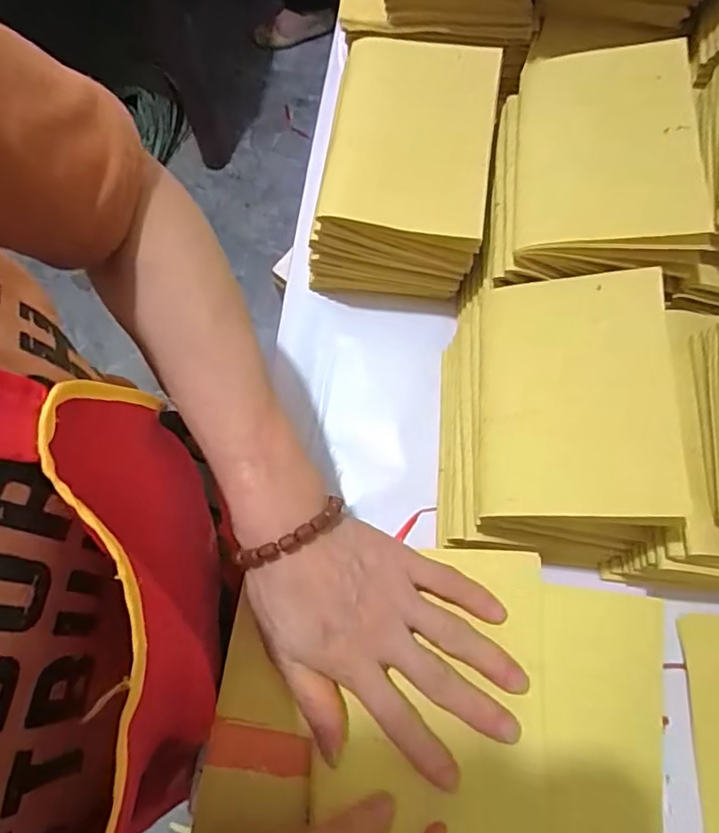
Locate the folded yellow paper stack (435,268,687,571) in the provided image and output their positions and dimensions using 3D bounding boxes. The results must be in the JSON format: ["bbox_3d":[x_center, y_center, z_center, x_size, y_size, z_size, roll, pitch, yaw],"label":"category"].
[{"bbox_3d":[0.121,0.000,0.382,0.125,0.092,0.177,3,72,3],"label":"folded yellow paper stack"}]

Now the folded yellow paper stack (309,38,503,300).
[{"bbox_3d":[0.036,-0.187,0.460,0.117,0.096,0.164,10,73,5],"label":"folded yellow paper stack"}]

